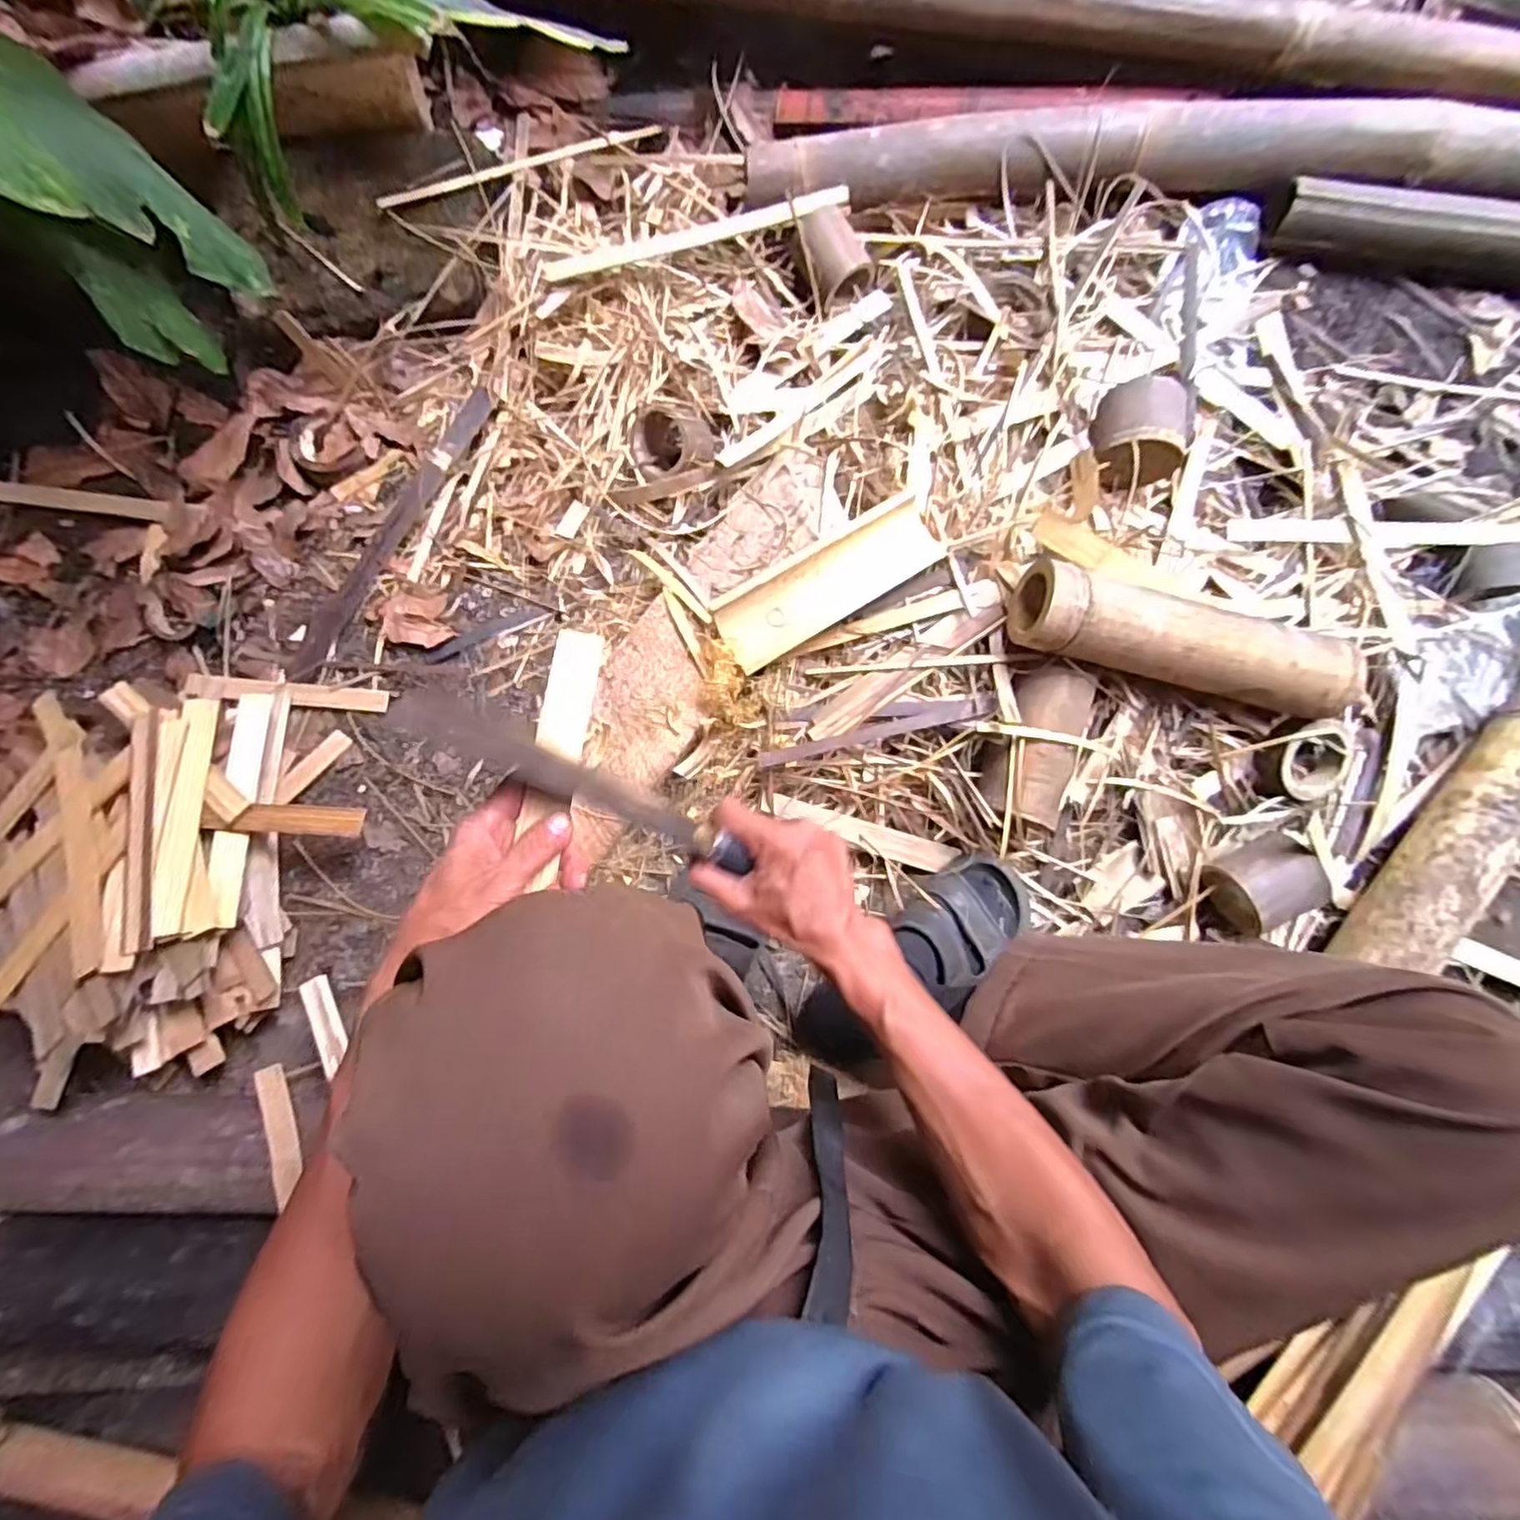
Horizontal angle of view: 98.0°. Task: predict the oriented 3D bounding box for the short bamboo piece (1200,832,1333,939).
[{"bbox_3d":[0.480,0.121,0.631,0.088,0.058,0.085,-19,82,-4],"label":"short bamboo piece"}]

